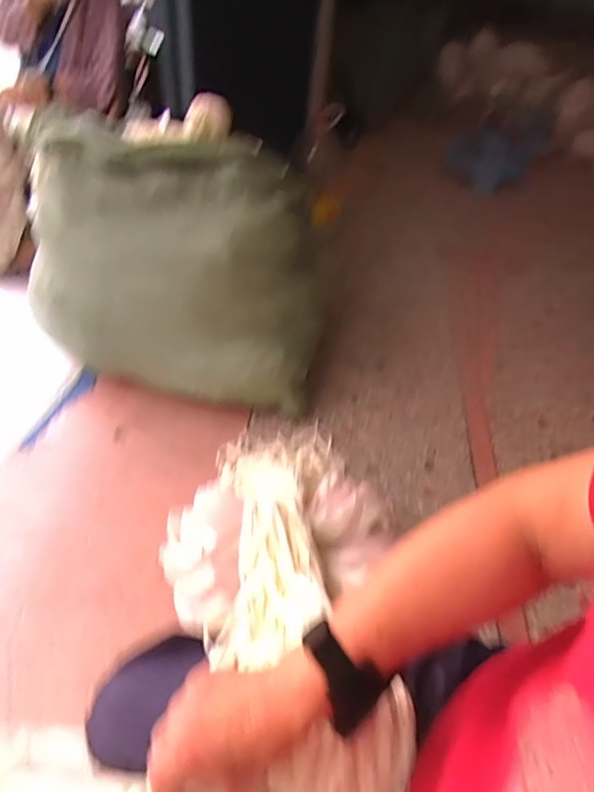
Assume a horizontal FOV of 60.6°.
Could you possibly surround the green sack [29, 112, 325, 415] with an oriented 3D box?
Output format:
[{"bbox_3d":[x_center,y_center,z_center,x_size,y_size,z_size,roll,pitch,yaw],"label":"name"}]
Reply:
[{"bbox_3d":[-0.272,-0.266,1.117,0.643,0.515,0.258,7,44,2],"label":"green sack"}]

